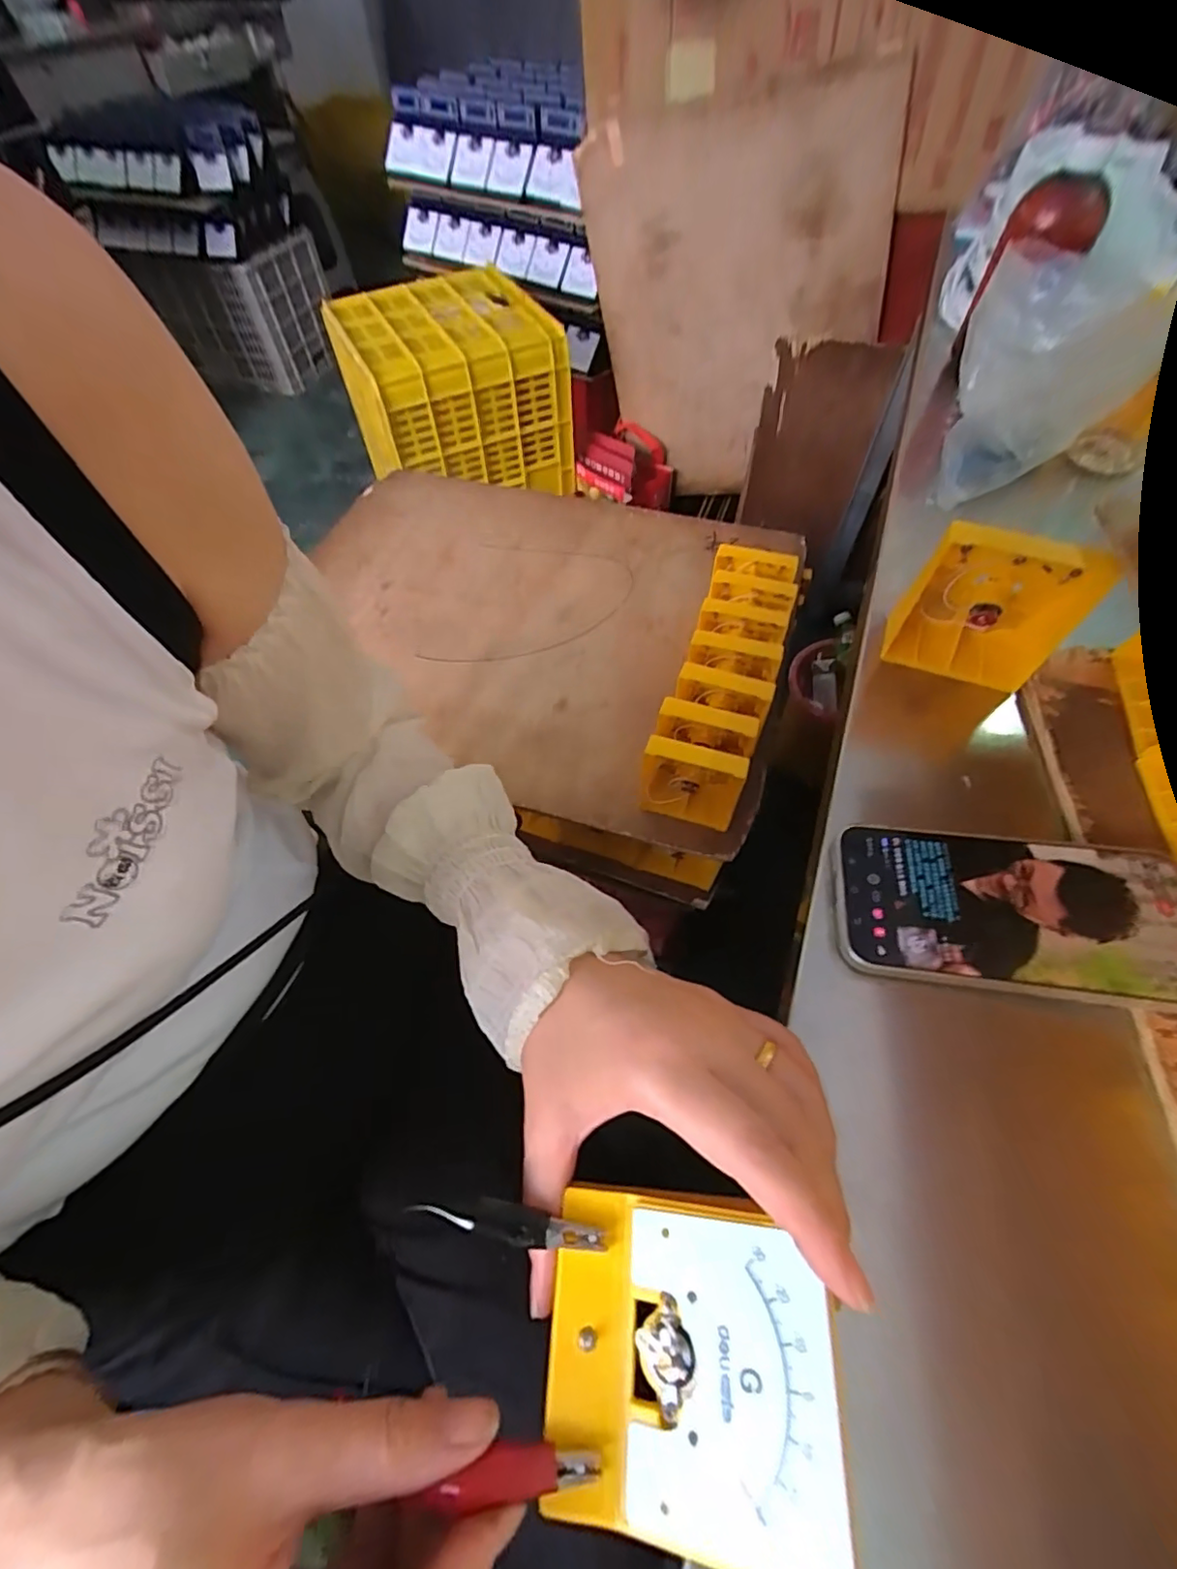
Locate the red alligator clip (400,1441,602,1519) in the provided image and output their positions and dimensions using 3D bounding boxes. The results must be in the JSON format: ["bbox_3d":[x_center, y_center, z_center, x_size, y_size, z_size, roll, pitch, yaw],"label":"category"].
[{"bbox_3d":[-0.024,0.206,0.172,0.054,0.005,0.013,-4,58,-5],"label":"red alligator clip"}]

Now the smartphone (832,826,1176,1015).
[{"bbox_3d":[0.199,0.059,0.272,0.153,0.017,0.077,6,58,4],"label":"smartphone"}]

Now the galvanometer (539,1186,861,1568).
[{"bbox_3d":[0.036,0.184,0.190,0.087,0.038,0.080,-12,57,23],"label":"galvanometer"}]

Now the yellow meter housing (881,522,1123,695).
[{"bbox_3d":[0.231,-0.105,0.337,0.085,0.091,0.032,17,60,11],"label":"yellow meter housing"}]

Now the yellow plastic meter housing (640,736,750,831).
[{"bbox_3d":[0.086,-0.002,0.485,0.080,0.086,0.030,14,59,9],"label":"yellow plastic meter housing"}]

